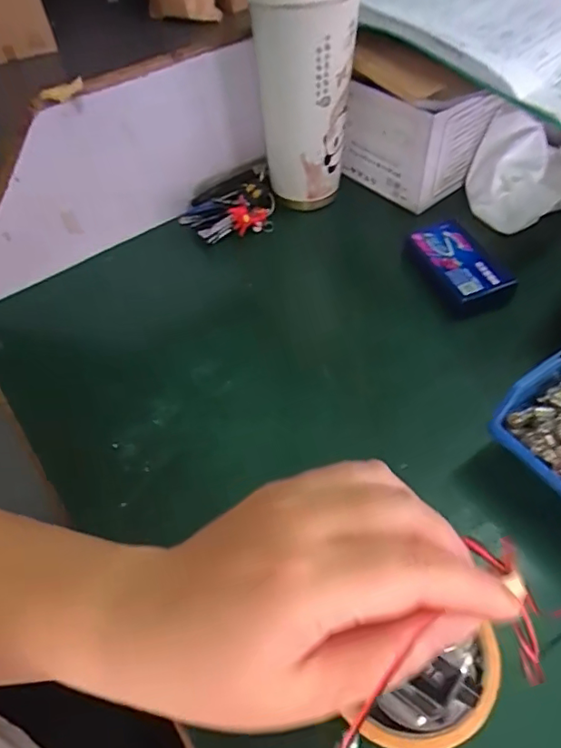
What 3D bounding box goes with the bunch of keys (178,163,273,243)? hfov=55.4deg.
[{"bbox_3d":[-0.047,-0.156,0.496,0.086,0.032,0.057,-16,52,-9],"label":"bunch of keys"}]

